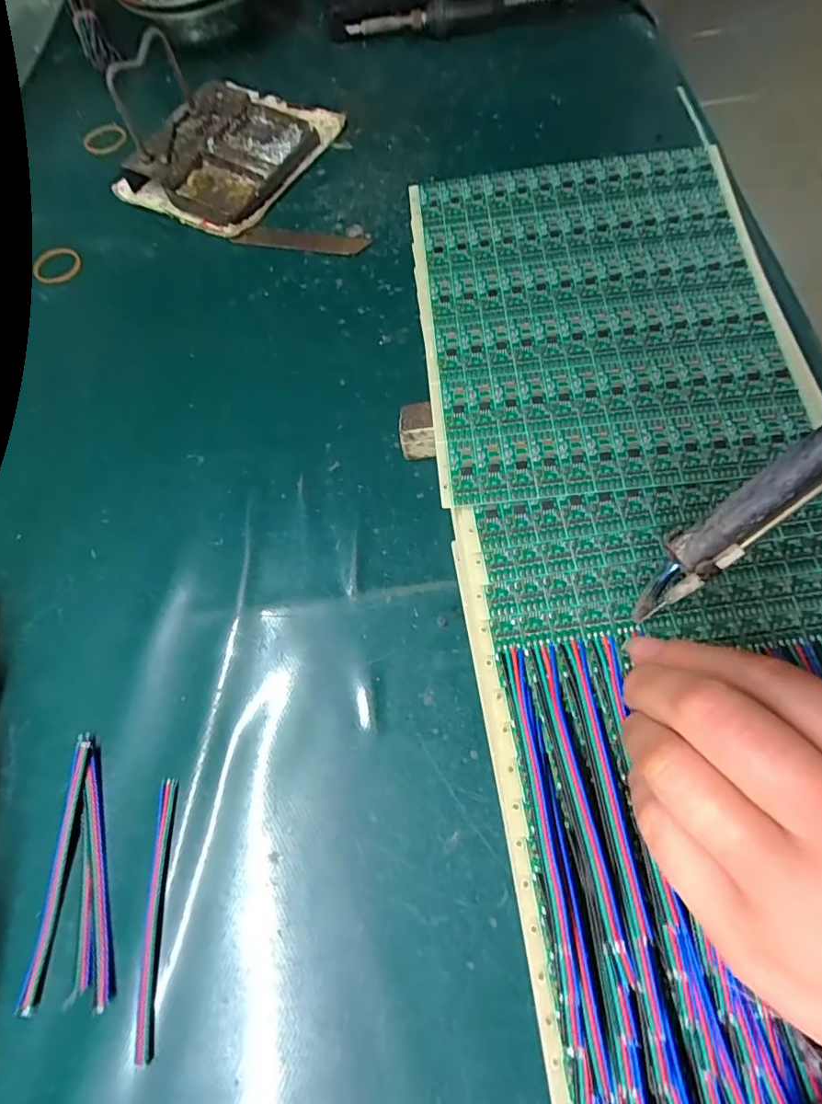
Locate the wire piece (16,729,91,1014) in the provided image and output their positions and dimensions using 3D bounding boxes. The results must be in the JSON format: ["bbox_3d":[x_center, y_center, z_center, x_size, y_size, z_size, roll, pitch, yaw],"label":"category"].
[{"bbox_3d":[-0.151,0.132,0.218,0.009,0.007,0.100,-1,67,3],"label":"wire piece"}]

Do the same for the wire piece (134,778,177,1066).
[{"bbox_3d":[-0.105,0.146,0.209,0.008,0.004,0.096,-6,67,1],"label":"wire piece"}]

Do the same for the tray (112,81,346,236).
[{"bbox_3d":[-0.136,-0.310,0.388,0.112,0.027,0.147,26,71,14],"label":"tray"}]

